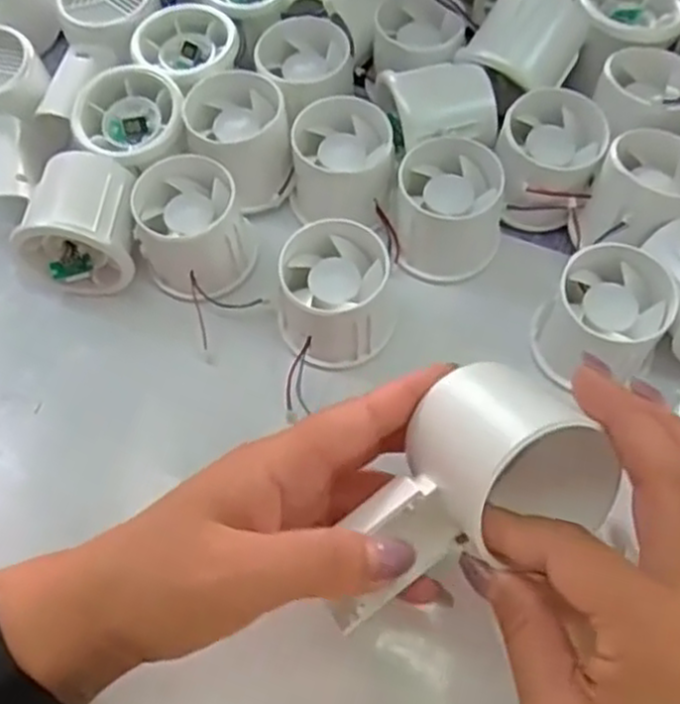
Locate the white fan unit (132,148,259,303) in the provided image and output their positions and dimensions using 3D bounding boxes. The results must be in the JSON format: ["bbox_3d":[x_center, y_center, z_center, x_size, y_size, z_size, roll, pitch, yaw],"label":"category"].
[{"bbox_3d":[-0.076,-0.064,0.378,0.058,0.047,0.055,-1,64,2],"label":"white fan unit"}]

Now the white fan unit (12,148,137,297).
[{"bbox_3d":[-0.128,-0.064,0.381,0.052,0.046,0.058,12,65,8],"label":"white fan unit"}]

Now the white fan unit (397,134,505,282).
[{"bbox_3d":[0.056,-0.072,0.379,0.052,0.046,0.052,3,63,4],"label":"white fan unit"}]

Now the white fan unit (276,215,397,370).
[{"bbox_3d":[-0.003,-0.027,0.359,0.056,0.045,0.057,-2,63,1],"label":"white fan unit"}]

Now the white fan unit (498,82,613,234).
[{"bbox_3d":[0.108,-0.099,0.387,0.050,0.046,0.057,15,64,10],"label":"white fan unit"}]

